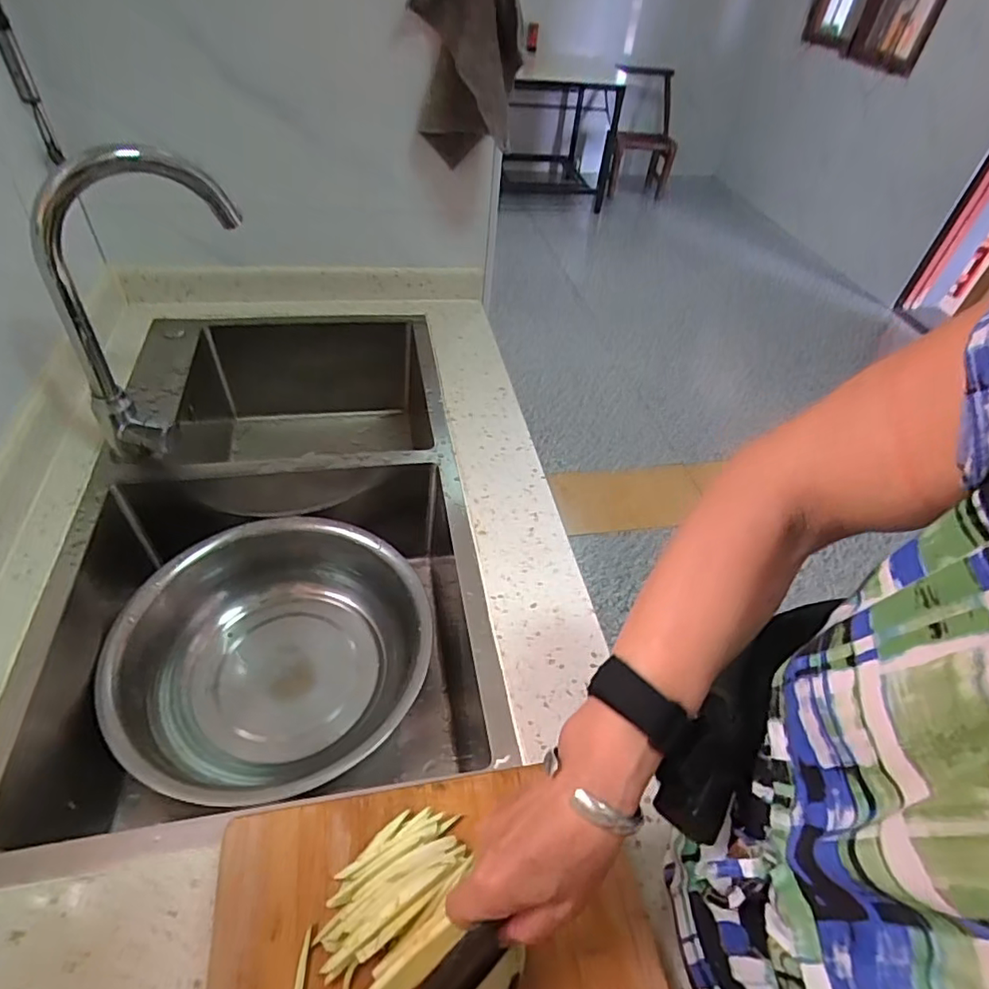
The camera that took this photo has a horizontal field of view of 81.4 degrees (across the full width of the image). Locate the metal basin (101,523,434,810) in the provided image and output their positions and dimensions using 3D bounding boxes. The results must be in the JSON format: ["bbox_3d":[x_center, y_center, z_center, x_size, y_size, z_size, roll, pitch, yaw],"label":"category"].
[{"bbox_3d":[-0.247,0.197,0.687,0.324,0.129,0.333,4,45,-4],"label":"metal basin"}]

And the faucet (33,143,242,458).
[{"bbox_3d":[-0.372,-0.205,0.642,0.093,0.314,0.211,35,52,27],"label":"faucet"}]

